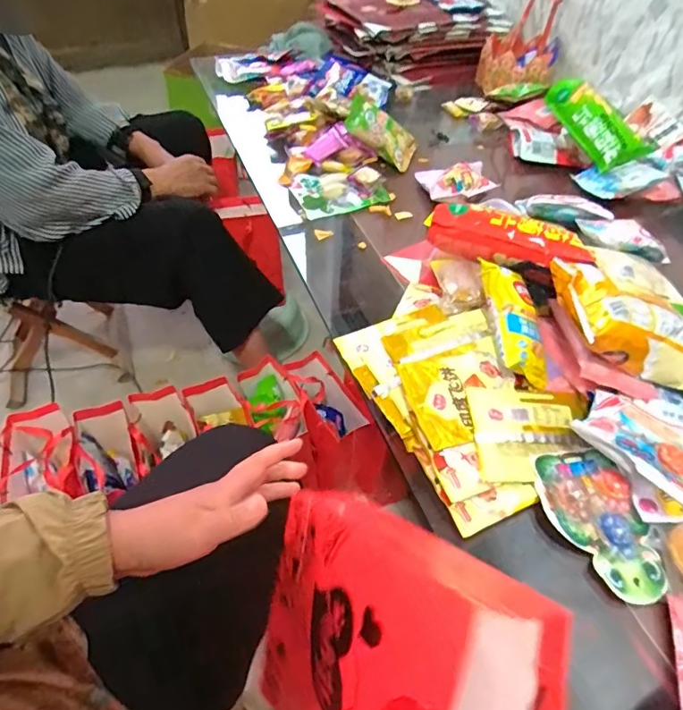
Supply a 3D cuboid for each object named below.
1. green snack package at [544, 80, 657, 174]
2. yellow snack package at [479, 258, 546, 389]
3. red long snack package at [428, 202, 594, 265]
[{"bbox_3d":[0.446,-0.411,0.896,0.086,0.067,0.196,-25,70,-23],"label":"green snack package"},{"bbox_3d":[0.195,-0.041,0.580,0.053,0.033,0.153,-7,68,-9],"label":"yellow snack package"},{"bbox_3d":[0.214,-0.150,0.657,0.197,0.054,0.047,20,50,14],"label":"red long snack package"}]

